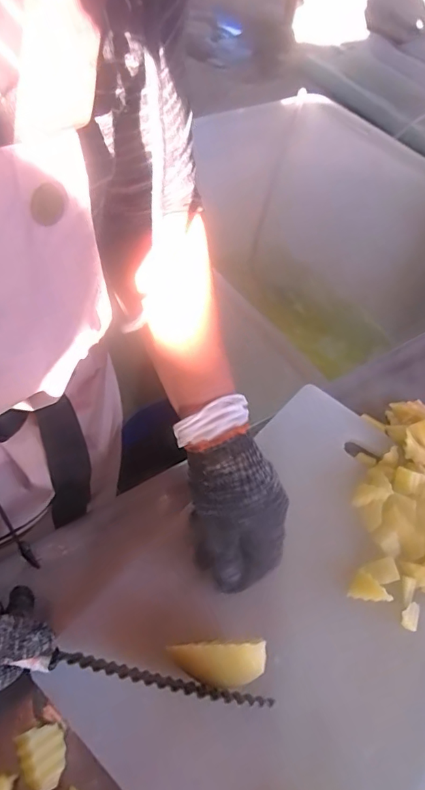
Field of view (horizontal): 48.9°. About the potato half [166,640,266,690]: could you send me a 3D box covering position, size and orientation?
[{"bbox_3d":[0.003,0.186,0.321,0.063,0.033,0.025,1,55,-4],"label":"potato half"}]

